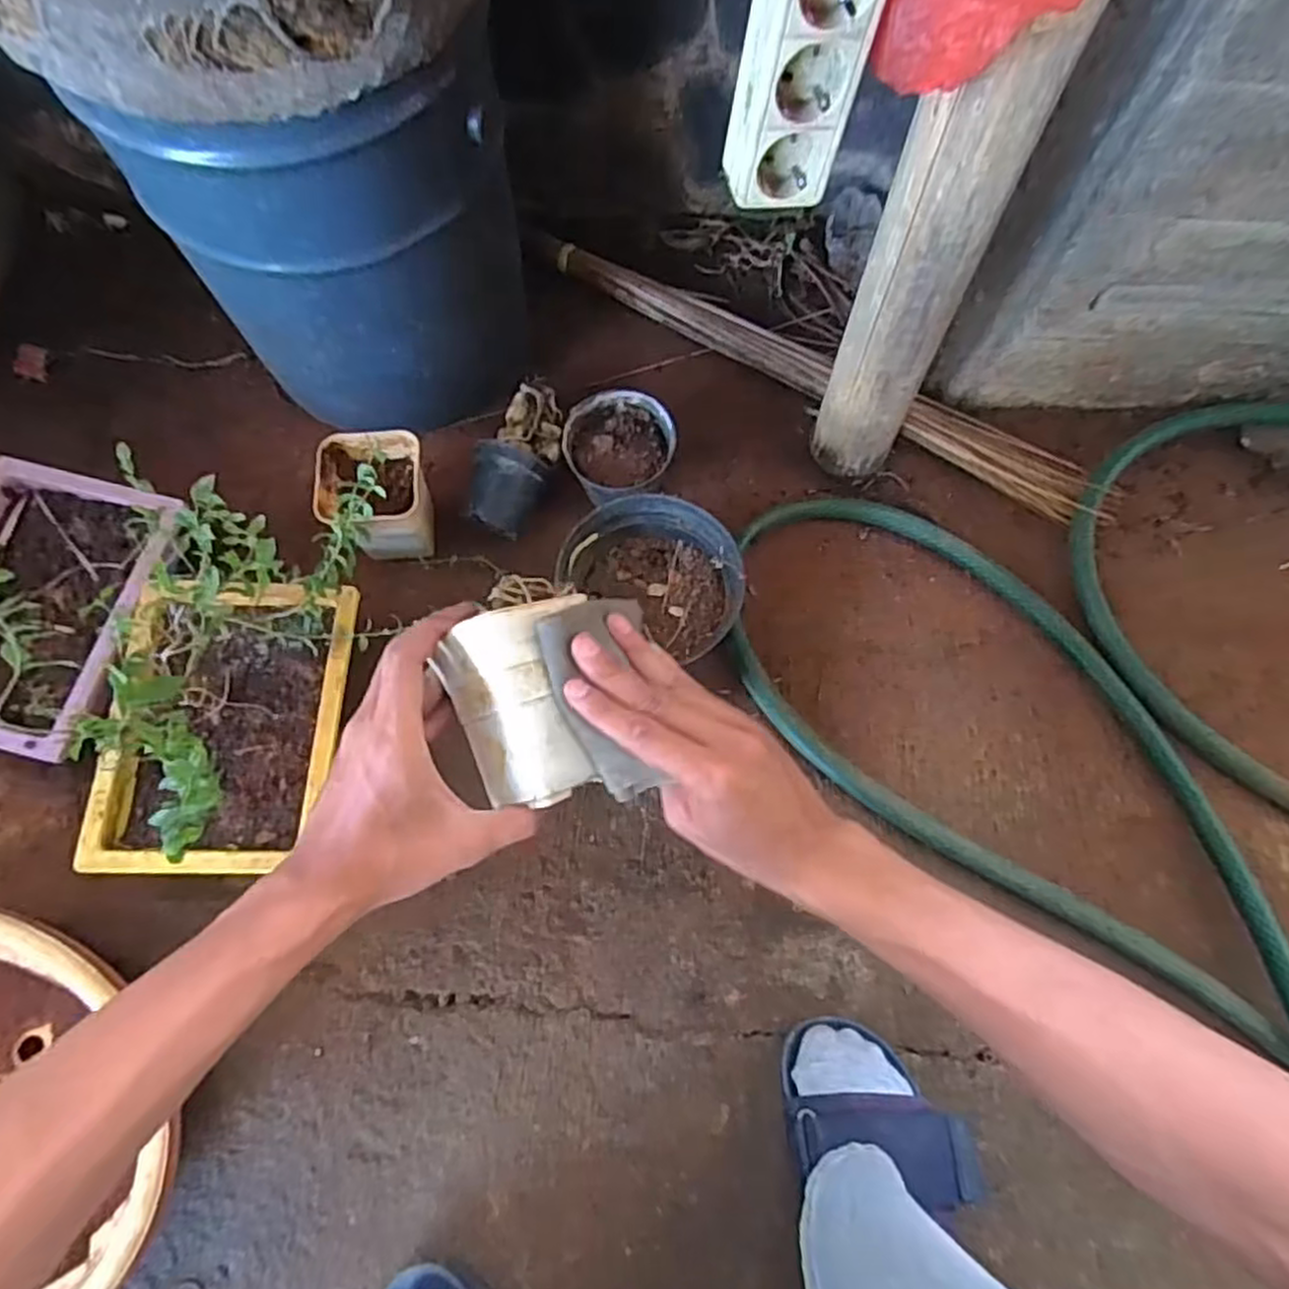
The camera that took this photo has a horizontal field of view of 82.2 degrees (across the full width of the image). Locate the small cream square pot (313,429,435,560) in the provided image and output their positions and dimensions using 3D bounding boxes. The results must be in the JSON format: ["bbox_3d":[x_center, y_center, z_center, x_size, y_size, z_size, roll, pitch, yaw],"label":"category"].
[{"bbox_3d":[-0.234,-0.125,0.655,0.085,0.112,0.093,-2,71,-3],"label":"small cream square pot"}]

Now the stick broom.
[{"bbox_3d":[0.173,-0.290,0.763,0.648,0.033,0.072,29,72,7],"label":"stick broom"}]

